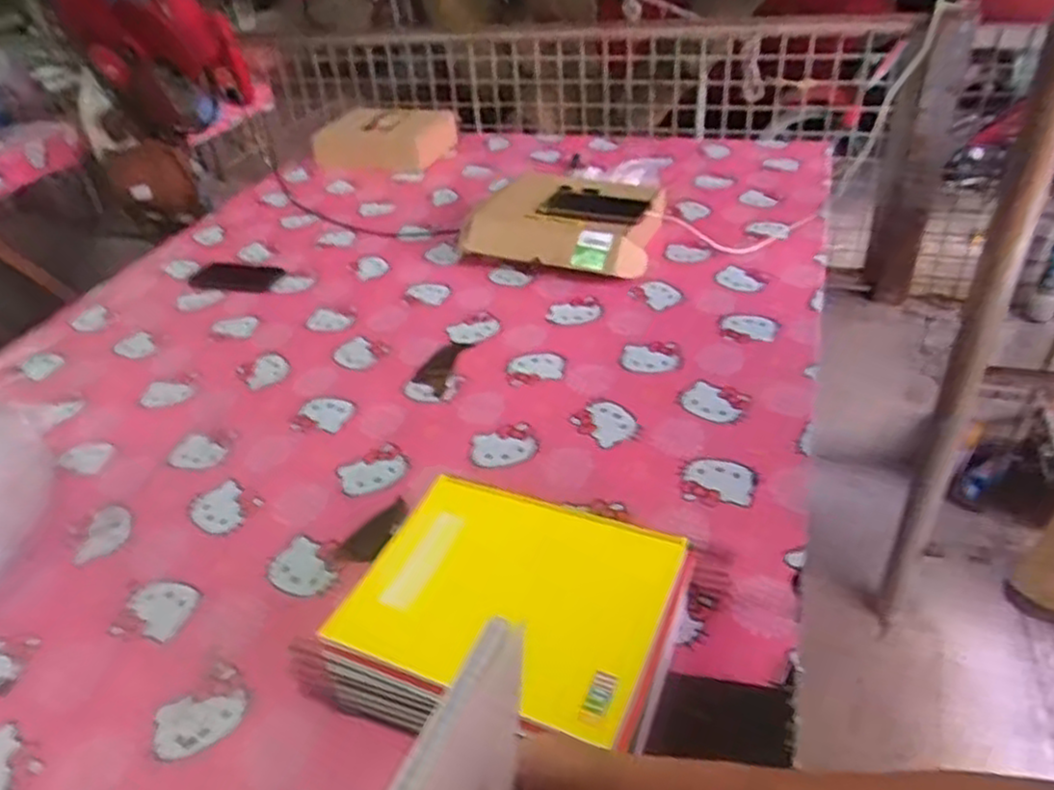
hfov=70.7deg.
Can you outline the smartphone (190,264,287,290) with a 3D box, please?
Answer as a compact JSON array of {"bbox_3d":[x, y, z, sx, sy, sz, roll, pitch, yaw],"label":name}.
[{"bbox_3d":[-0.519,-0.208,1.330,0.165,0.010,0.086,8,39,17],"label":"smartphone"}]

